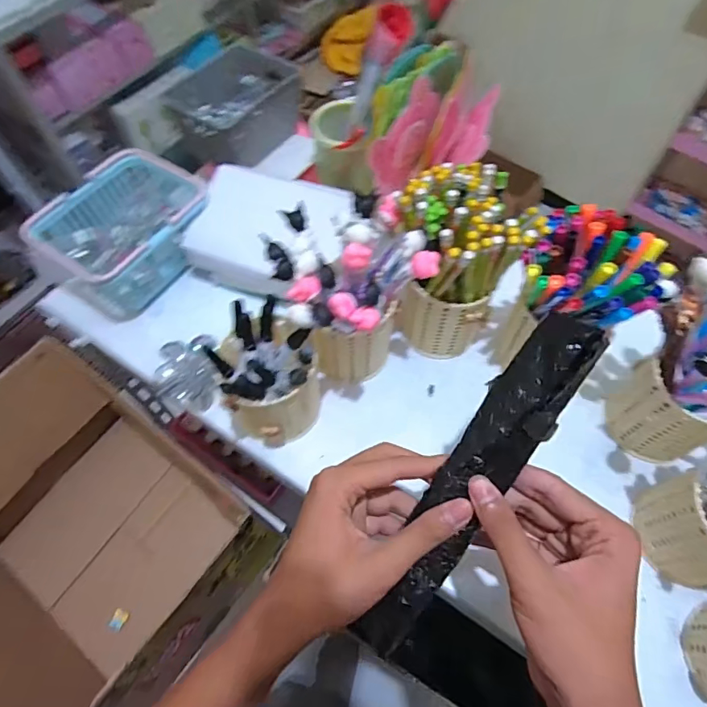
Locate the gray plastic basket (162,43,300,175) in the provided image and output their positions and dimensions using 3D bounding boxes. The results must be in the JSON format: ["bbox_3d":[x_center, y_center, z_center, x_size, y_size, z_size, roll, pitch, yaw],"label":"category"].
[{"bbox_3d":[-0.143,-0.305,0.589,0.111,0.073,0.145,26,65,14],"label":"gray plastic basket"}]

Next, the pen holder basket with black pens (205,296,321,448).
[{"bbox_3d":[-0.076,0.023,0.427,0.076,0.119,0.085,22,64,12],"label":"pen holder basket with black pens"}]

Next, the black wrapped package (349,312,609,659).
[{"bbox_3d":[0.071,0.084,0.294,0.040,0.036,0.243,31,99,17],"label":"black wrapped package"}]

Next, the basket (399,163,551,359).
[{"bbox_3d":[0.096,-0.077,0.442,0.088,0.175,0.093,-24,64,-11],"label":"basket"}]

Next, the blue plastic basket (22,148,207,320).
[{"bbox_3d":[-0.248,-0.133,0.537,0.126,0.094,0.167,31,66,17],"label":"blue plastic basket"}]

